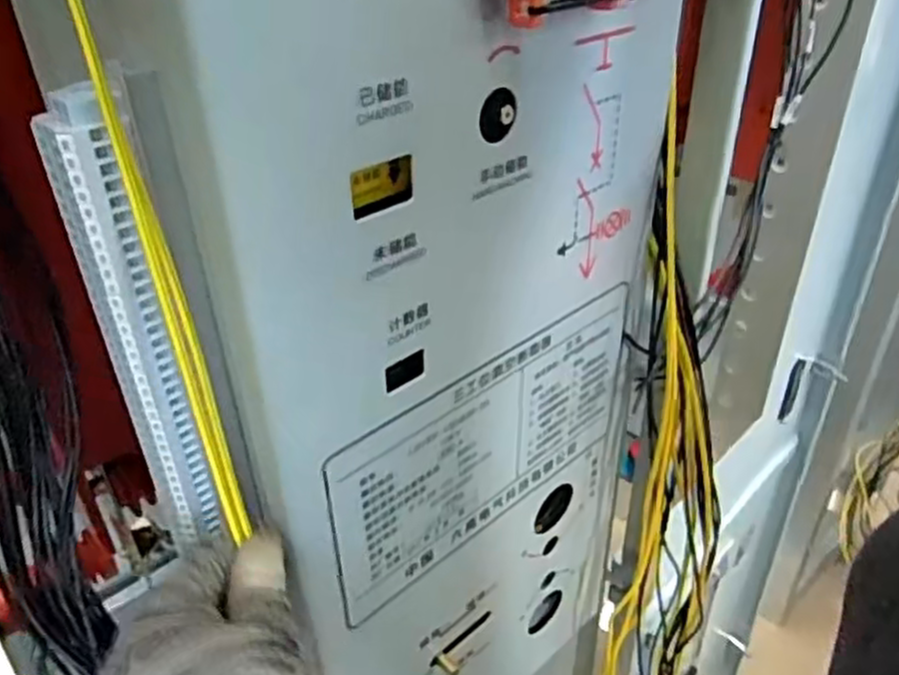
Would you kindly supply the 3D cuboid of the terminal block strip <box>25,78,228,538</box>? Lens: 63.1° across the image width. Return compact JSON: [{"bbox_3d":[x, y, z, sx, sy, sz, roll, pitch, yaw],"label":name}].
[{"bbox_3d":[-0.130,0.002,0.305,0.026,0.202,0.024,-19,37,-24],"label":"terminal block strip"}]

